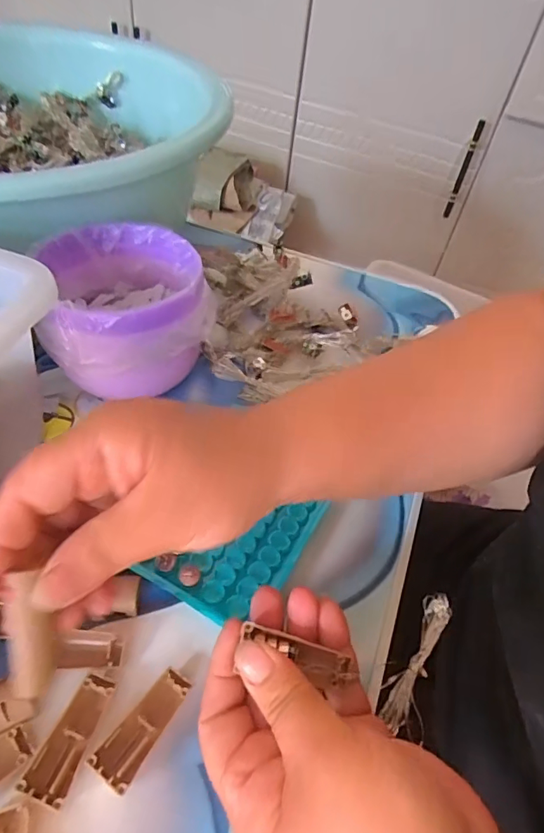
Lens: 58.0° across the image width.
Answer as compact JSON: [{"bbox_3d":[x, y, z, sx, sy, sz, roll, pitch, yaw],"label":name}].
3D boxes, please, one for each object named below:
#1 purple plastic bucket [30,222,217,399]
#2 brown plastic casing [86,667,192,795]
[{"bbox_3d":[-0.097,-0.069,0.337,0.106,0.080,0.115,-9,51,-15],"label":"purple plastic bucket"},{"bbox_3d":[-0.057,0.139,0.221,0.019,0.006,0.049,29,52,16],"label":"brown plastic casing"}]

